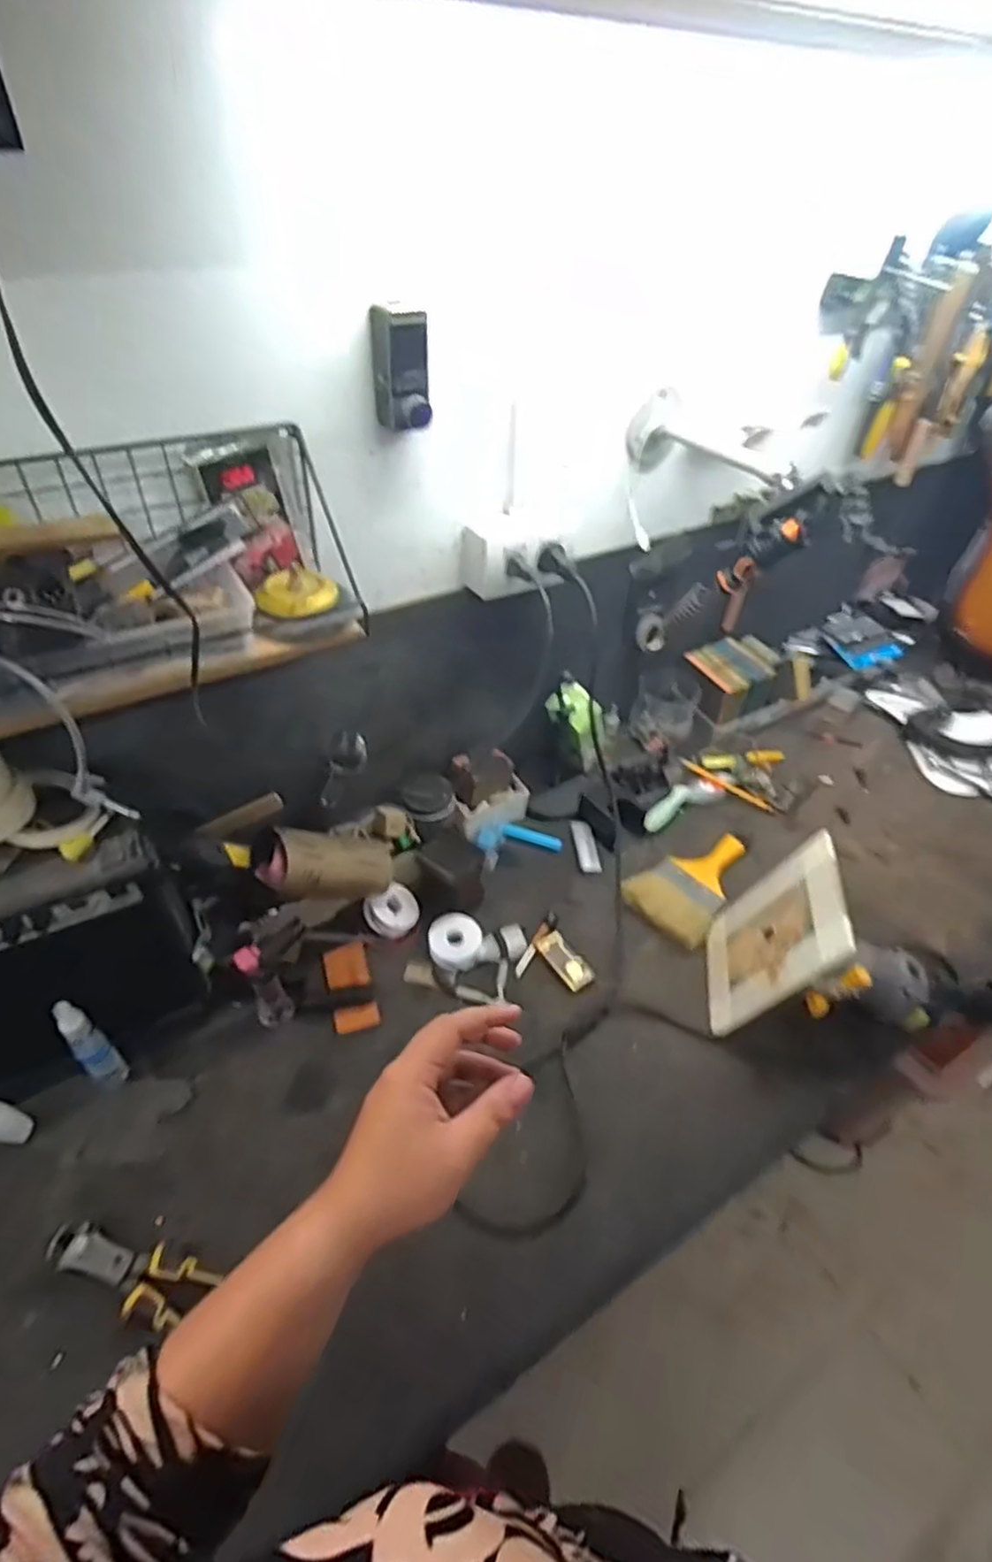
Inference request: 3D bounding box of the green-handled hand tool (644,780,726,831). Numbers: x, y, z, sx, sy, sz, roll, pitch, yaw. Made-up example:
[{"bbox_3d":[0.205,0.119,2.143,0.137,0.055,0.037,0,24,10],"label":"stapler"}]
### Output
[{"bbox_3d":[0.269,0.034,1.011,0.156,0.027,0.044,-22,49,-24],"label":"green-handled hand tool"}]

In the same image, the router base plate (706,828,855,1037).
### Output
[{"bbox_3d":[0.295,0.166,0.749,0.016,0.220,0.162,24,43,-8],"label":"router base plate"}]

